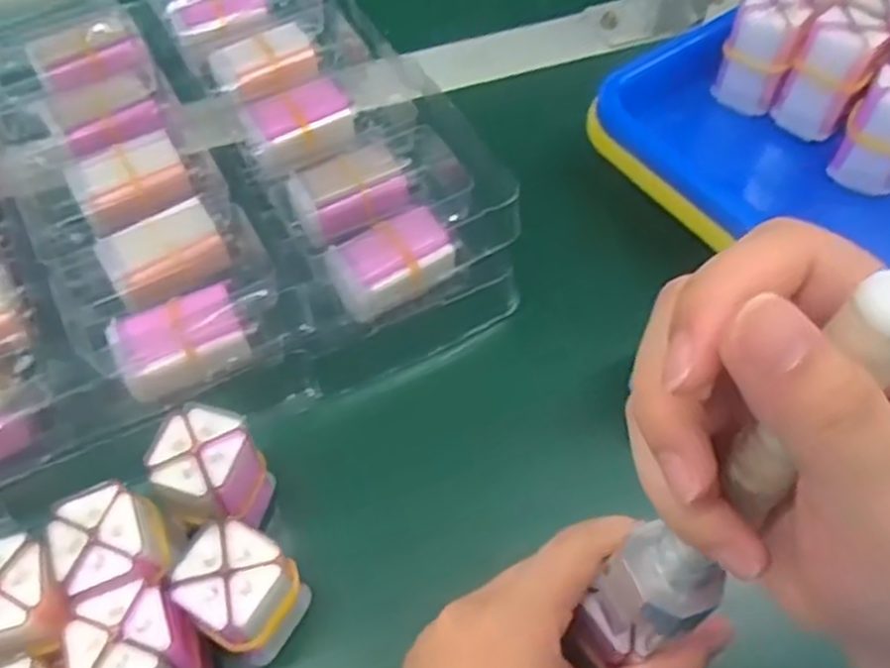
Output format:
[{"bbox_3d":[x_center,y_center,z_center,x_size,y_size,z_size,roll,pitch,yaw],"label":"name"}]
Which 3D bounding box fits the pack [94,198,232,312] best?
[{"bbox_3d":[-0.133,-0.037,0.374,0.052,0.022,0.038,-26,61,-17],"label":"pack"}]

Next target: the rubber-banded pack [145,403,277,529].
[{"bbox_3d":[-0.092,0.057,0.312,0.038,0.052,0.039,40,65,22],"label":"rubber-banded pack"}]

